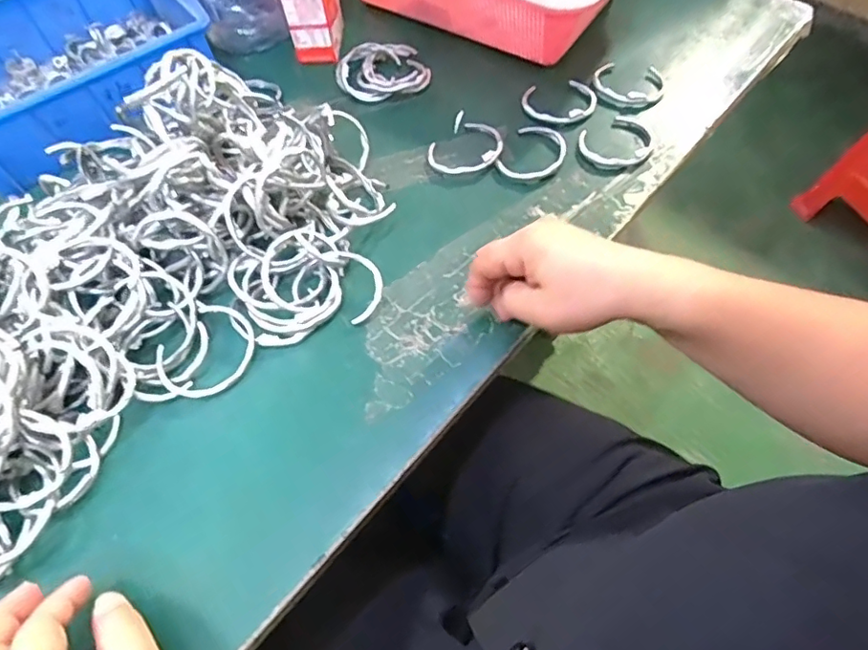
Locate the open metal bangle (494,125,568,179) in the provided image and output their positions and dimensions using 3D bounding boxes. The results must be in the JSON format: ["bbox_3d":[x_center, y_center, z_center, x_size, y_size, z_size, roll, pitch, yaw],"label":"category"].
[{"bbox_3d":[0.088,-0.151,0.470,0.049,0.009,0.064,25,64,18],"label":"open metal bangle"}]

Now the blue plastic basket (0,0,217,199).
[{"bbox_3d":[-0.341,-0.241,0.508,0.246,0.081,0.185,-33,64,-17],"label":"blue plastic basket"}]

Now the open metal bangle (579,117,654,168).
[{"bbox_3d":[0.163,-0.160,0.475,0.064,0.008,0.054,-31,62,-15],"label":"open metal bangle"}]

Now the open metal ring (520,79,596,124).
[{"bbox_3d":[0.119,-0.209,0.504,0.069,0.006,0.051,-9,59,-2],"label":"open metal ring"}]

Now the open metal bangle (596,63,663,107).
[{"bbox_3d":[0.187,-0.233,0.515,0.064,0.011,0.064,19,62,14],"label":"open metal bangle"}]

